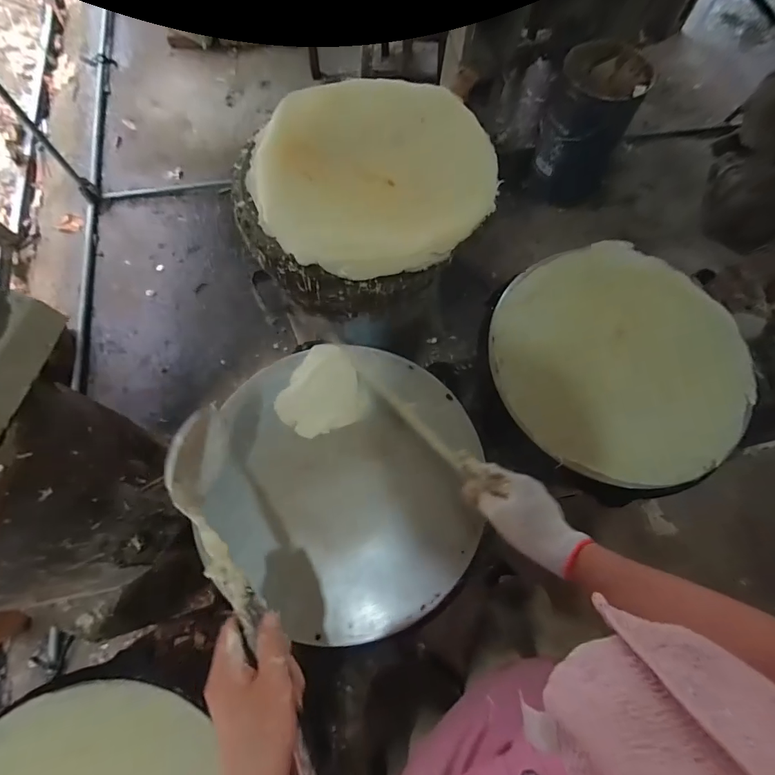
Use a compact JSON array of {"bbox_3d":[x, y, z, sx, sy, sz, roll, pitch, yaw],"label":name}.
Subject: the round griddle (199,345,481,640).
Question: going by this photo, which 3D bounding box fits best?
[{"bbox_3d":[-0.051,0.117,0.578,0.353,0.036,0.377,1,70,-2],"label":"round griddle"}]

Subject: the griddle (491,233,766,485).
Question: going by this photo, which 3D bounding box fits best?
[{"bbox_3d":[0.345,-0.043,0.635,0.355,0.055,0.355,1,70,-2],"label":"griddle"}]

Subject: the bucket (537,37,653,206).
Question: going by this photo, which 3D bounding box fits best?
[{"bbox_3d":[0.704,-0.923,1.542,0.286,0.421,0.318,21,70,5],"label":"bucket"}]

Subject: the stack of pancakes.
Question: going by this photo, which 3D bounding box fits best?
[{"bbox_3d":[-0.014,-0.331,0.658,0.372,0.064,0.332,-14,71,-8],"label":"stack of pancakes"}]

